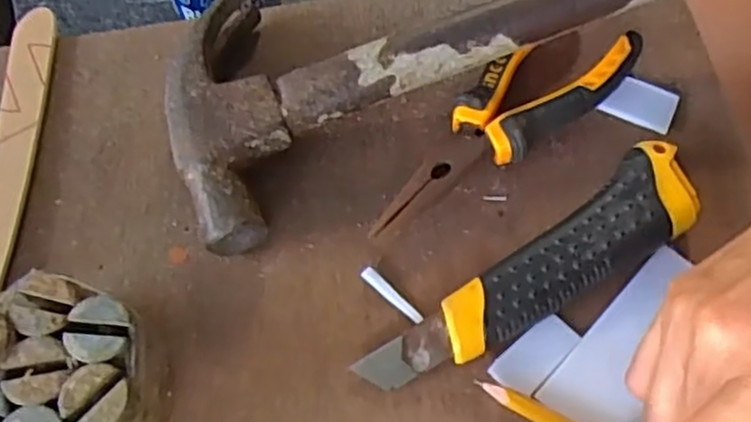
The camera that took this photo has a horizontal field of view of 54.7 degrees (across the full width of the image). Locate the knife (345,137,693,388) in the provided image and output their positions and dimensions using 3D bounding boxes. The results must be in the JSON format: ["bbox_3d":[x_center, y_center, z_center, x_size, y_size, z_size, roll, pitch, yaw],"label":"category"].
[{"bbox_3d":[0.070,0.030,0.311,0.162,0.020,0.038,-34,71,-15],"label":"knife"}]

